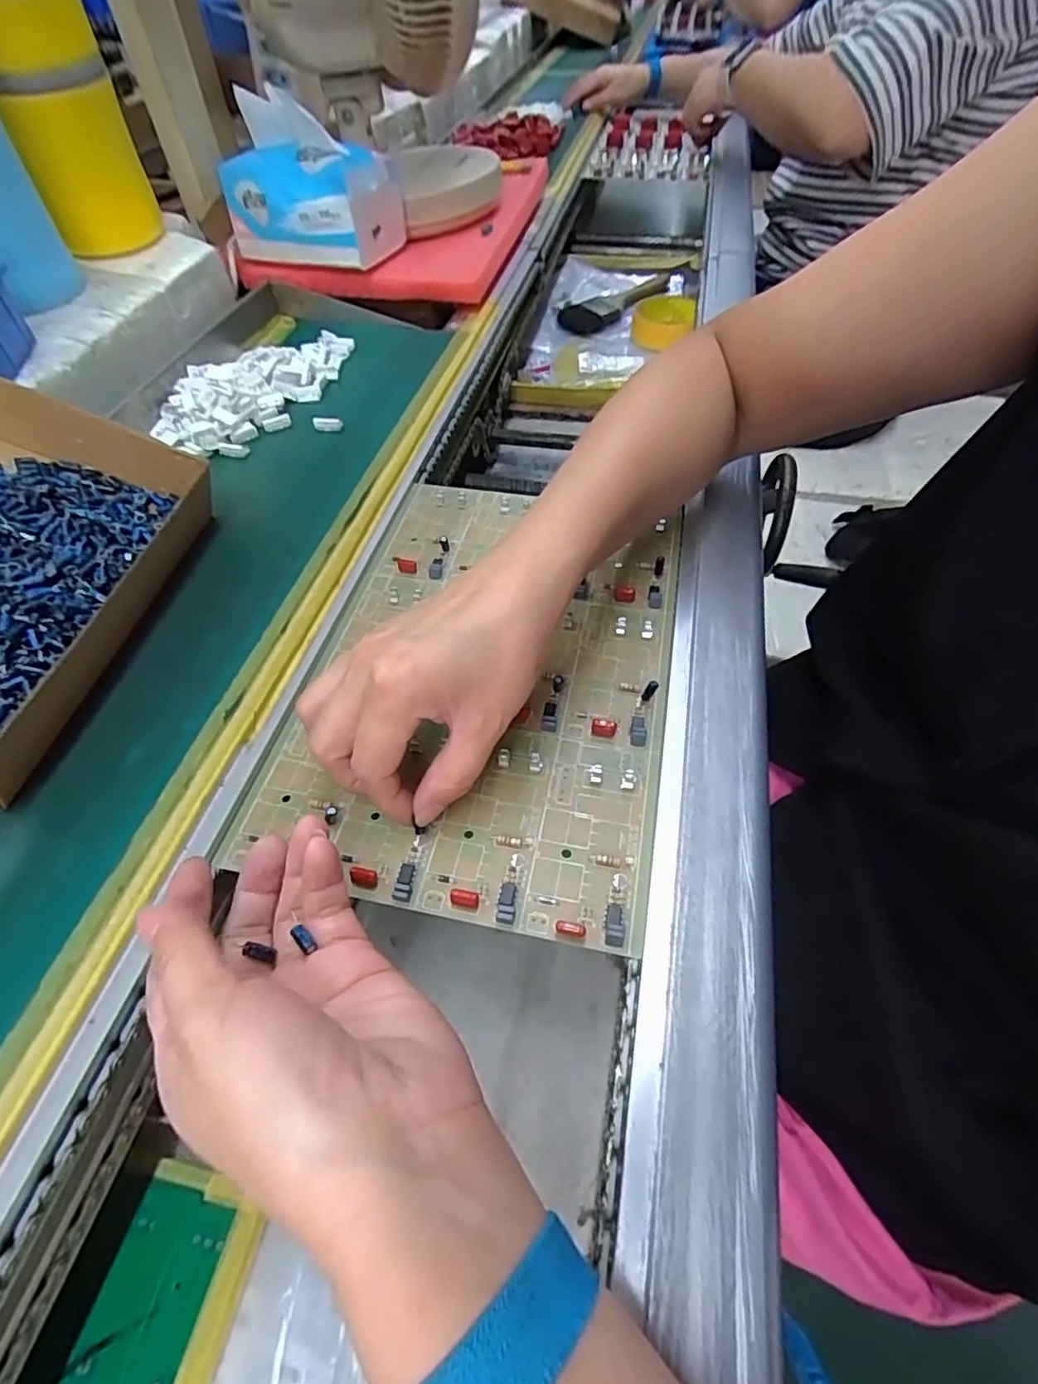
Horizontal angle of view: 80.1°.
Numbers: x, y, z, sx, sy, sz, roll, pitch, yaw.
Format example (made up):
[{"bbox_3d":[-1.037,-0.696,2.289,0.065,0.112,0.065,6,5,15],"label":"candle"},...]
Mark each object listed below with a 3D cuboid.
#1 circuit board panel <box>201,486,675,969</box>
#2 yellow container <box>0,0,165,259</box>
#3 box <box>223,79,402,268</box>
[{"bbox_3d":[-0.015,-0.018,0.340,0.189,0.009,0.277,10,53,9],"label":"circuit board panel"},{"bbox_3d":[-0.345,-0.432,0.472,0.083,0.152,0.072,-24,55,-16],"label":"yellow container"},{"bbox_3d":[-0.191,-0.471,0.564,0.132,0.111,0.099,17,56,13],"label":"box"}]

